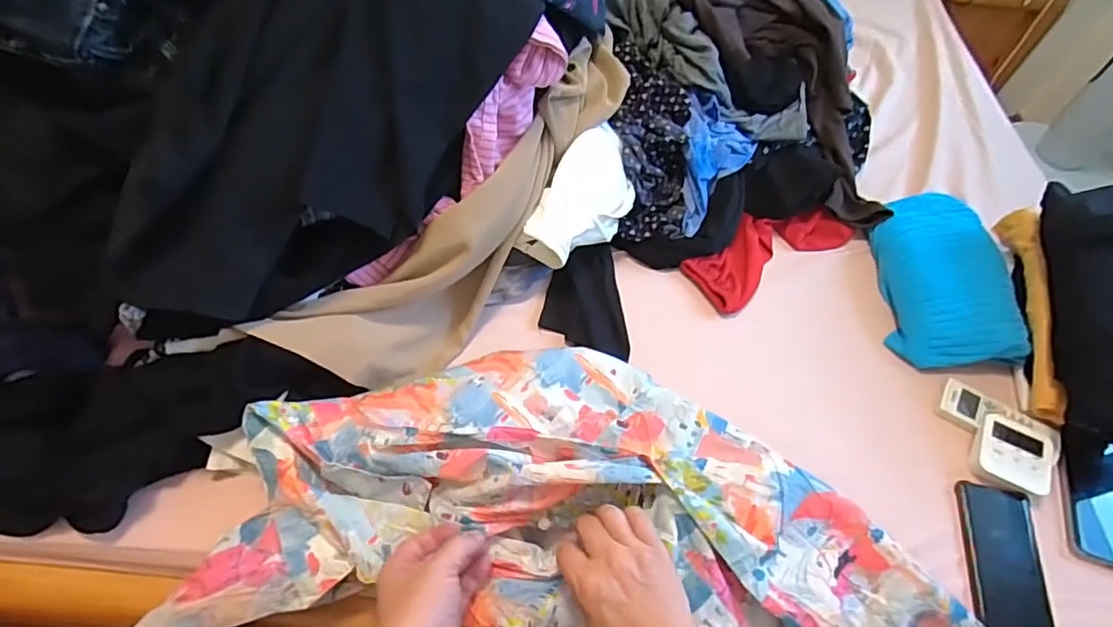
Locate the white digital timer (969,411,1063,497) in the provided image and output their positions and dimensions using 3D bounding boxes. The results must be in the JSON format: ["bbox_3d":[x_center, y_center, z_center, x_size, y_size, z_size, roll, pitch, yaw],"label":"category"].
[{"bbox_3d":[0.532,0.159,0.659,0.085,0.024,0.094,25,59,12],"label":"white digital timer"}]

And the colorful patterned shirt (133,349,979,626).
[{"bbox_3d":[0.039,0.220,0.581,0.772,0.189,0.332,9,57,0],"label":"colorful patterned shirt"}]

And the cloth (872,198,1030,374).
[{"bbox_3d":[0.546,-0.057,0.807,0.165,0.050,0.304,8,57,1],"label":"cloth"}]

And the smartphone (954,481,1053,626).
[{"bbox_3d":[0.476,0.263,0.601,0.079,0.013,0.159,13,57,4],"label":"smartphone"}]

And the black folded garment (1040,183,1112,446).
[{"bbox_3d":[0.660,-0.010,0.685,0.106,0.082,0.349,7,70,0],"label":"black folded garment"}]

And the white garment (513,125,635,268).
[{"bbox_3d":[0.035,-0.149,0.759,0.125,0.070,0.217,43,65,-16],"label":"white garment"}]

